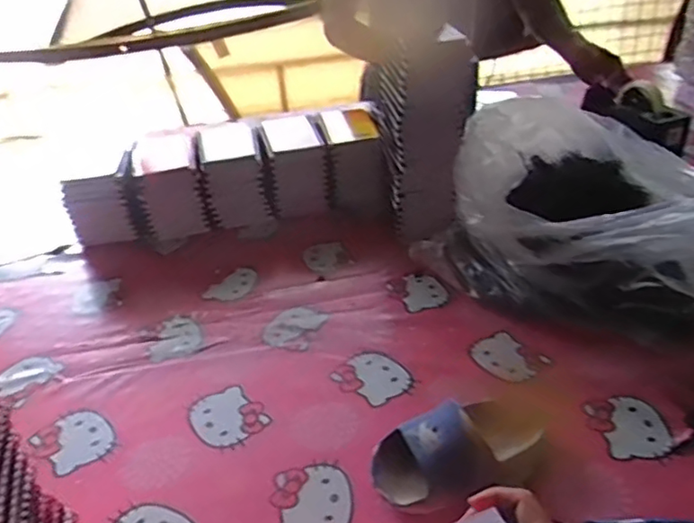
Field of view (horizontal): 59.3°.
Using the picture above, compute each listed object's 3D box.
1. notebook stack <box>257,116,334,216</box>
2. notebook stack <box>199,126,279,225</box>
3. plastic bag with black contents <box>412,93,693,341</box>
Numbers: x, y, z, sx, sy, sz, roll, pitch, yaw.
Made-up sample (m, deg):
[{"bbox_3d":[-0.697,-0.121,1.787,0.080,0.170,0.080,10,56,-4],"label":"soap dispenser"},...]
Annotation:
[{"bbox_3d":[-0.091,-0.163,1.010,0.105,0.109,0.146,-9,34,-10],"label":"notebook stack"},{"bbox_3d":[-0.179,-0.147,0.987,0.104,0.117,0.130,-10,34,-10],"label":"notebook stack"},{"bbox_3d":[0.314,-0.064,0.784,0.329,0.174,0.325,-27,40,-31],"label":"plastic bag with black contents"}]

